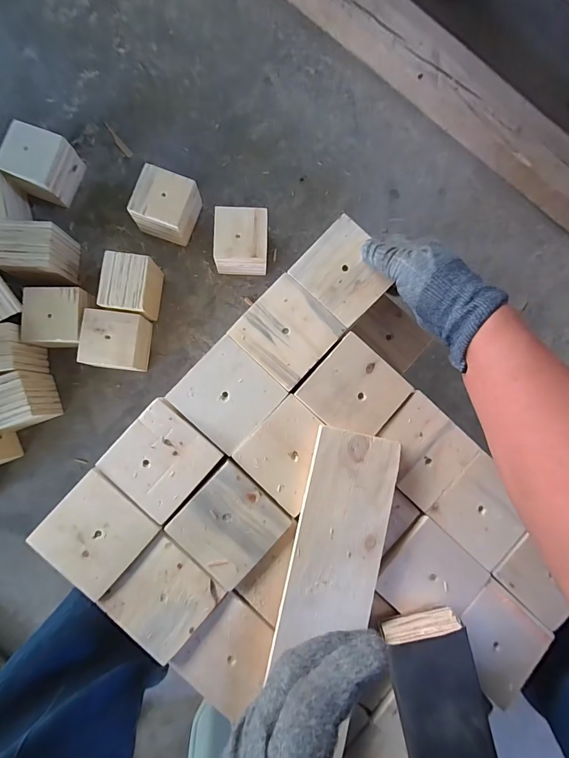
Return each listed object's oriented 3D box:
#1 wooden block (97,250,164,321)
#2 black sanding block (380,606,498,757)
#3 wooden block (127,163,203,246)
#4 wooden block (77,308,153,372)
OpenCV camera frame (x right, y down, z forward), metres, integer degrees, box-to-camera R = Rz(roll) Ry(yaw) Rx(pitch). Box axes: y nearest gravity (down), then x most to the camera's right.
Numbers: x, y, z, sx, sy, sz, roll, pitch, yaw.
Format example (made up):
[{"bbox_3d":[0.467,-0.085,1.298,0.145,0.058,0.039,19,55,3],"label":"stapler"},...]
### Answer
[{"bbox_3d":[-0.259,-0.154,0.625,0.087,0.096,0.102,9,87,0],"label":"wooden block"},{"bbox_3d":[0.144,0.301,0.334,0.075,0.029,0.139,-13,87,-2],"label":"black sanding block"},{"bbox_3d":[-0.213,-0.311,0.649,0.096,0.077,0.099,23,87,0],"label":"wooden block"},{"bbox_3d":[-0.288,-0.062,0.620,0.100,0.076,0.100,5,87,-1],"label":"wooden block"}]

